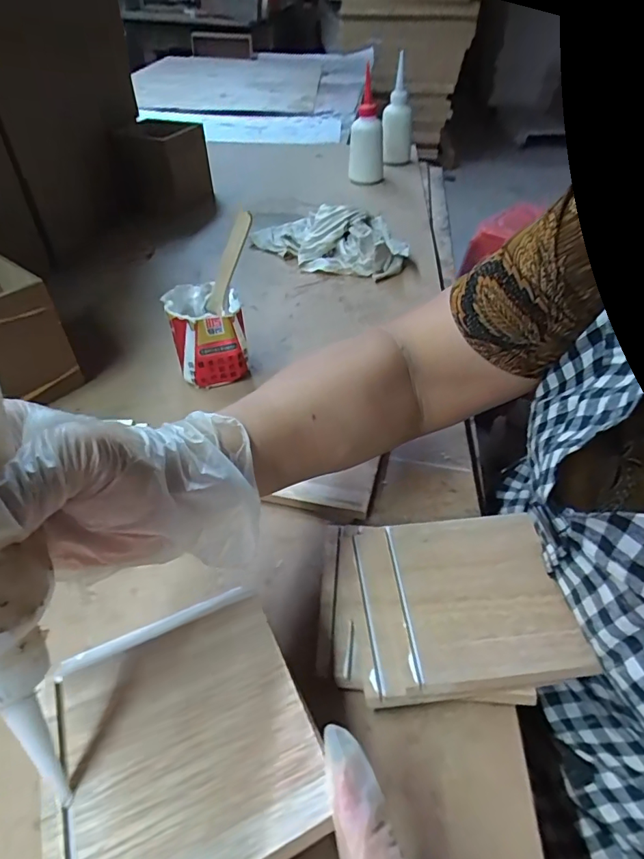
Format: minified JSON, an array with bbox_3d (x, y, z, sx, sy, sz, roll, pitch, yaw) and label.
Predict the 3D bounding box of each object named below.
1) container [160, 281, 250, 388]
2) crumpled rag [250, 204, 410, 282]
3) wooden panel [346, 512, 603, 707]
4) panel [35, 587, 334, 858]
[{"bbox_3d":[-0.109,-0.090,0.477,0.070,0.080,0.068,-12,43,-14],"label":"container"},{"bbox_3d":[0.011,-0.263,0.674,0.216,0.064,0.110,27,49,25],"label":"crumpled rag"},{"bbox_3d":[0.082,0.101,0.300,0.124,0.008,0.108,-6,43,-2],"label":"wooden panel"},{"bbox_3d":[-0.062,0.133,0.213,0.107,0.004,0.112,-18,45,-20],"label":"panel"}]

